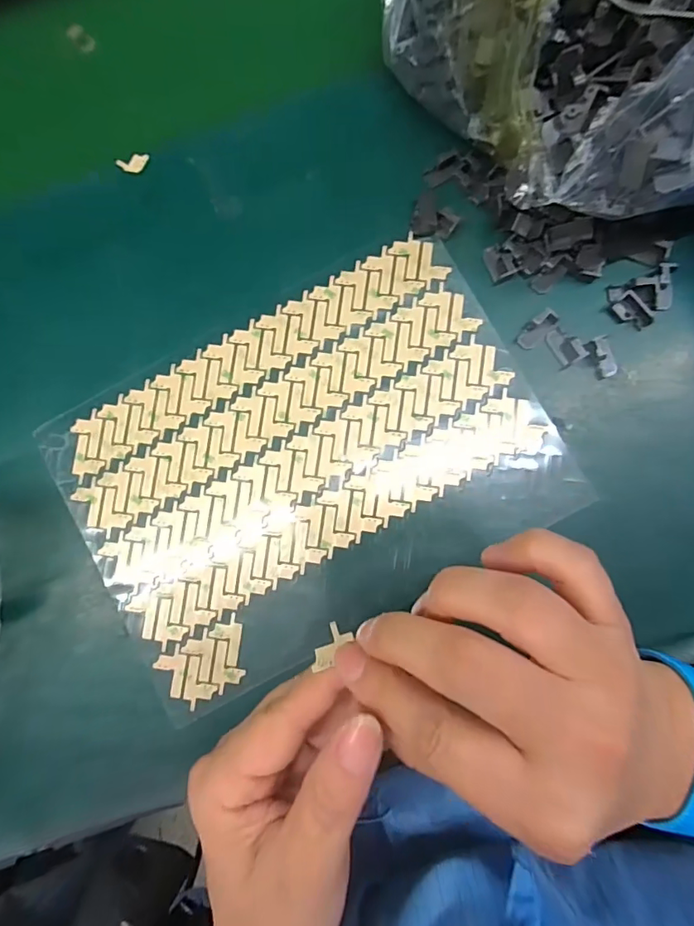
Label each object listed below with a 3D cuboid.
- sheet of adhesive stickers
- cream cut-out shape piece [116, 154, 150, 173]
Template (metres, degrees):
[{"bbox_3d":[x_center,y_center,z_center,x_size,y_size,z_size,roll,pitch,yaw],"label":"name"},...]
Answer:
[{"bbox_3d":[-0.020,0.003,0.268,0.243,0.004,0.168,-29,85,0],"label":"sheet of adhesive stickers"},{"bbox_3d":[-0.121,-0.170,0.286,0.018,0.004,0.010,-12,93,-4],"label":"cream cut-out shape piece"}]

